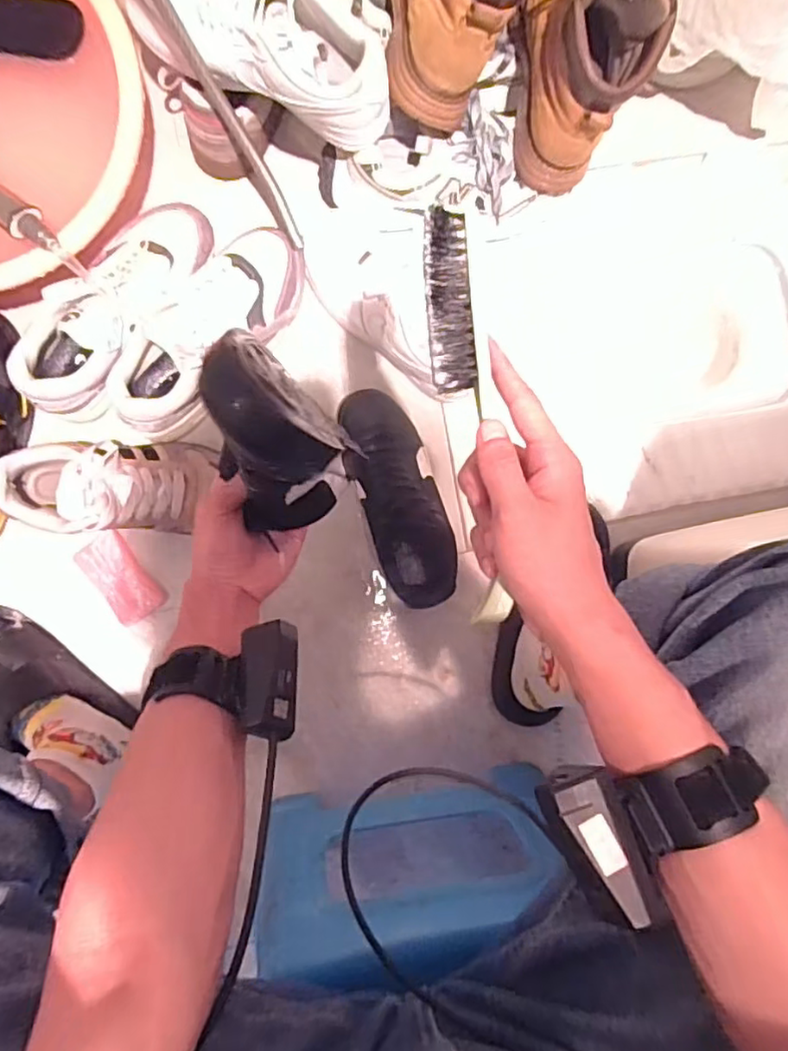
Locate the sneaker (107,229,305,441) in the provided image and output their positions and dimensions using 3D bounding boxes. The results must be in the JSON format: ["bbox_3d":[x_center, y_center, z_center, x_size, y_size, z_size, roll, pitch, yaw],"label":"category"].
[{"bbox_3d":[-0.200,-0.206,0.672,0.107,0.093,0.280,39,86,-3],"label":"sneaker"}]

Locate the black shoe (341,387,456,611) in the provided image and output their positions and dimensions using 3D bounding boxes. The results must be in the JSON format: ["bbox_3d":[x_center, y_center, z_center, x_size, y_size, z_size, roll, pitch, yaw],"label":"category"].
[{"bbox_3d":[0.004,-0.034,0.726,0.086,0.069,0.255,-20,91,-5],"label":"black shoe"}]

